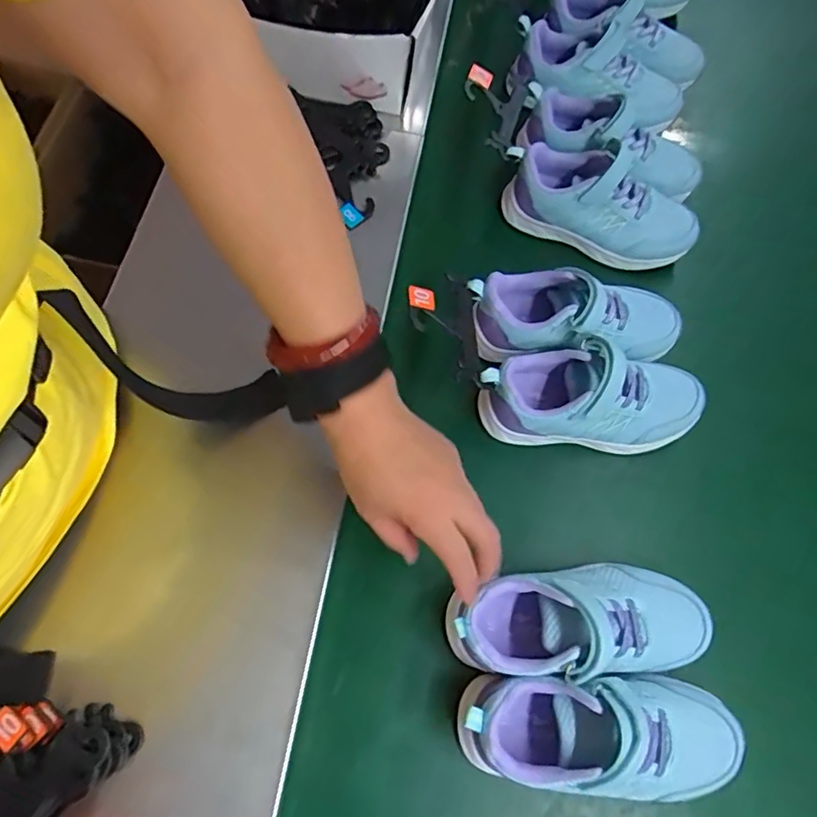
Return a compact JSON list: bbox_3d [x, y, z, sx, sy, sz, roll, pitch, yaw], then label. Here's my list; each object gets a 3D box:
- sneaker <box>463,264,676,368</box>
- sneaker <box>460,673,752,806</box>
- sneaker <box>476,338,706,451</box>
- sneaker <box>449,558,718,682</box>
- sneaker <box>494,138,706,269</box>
[{"bbox_3d":[0.147,-0.082,0.504,0.184,0.070,0.074,-3,69,-4],"label":"sneaker"},{"bbox_3d":[0.129,0.221,0.386,0.181,0.085,0.068,4,69,-1],"label":"sneaker"},{"bbox_3d":[0.154,-0.011,0.472,0.187,0.071,0.075,6,69,0],"label":"sneaker"},{"bbox_3d":[0.127,0.152,0.411,0.189,0.068,0.074,-1,69,-7],"label":"sneaker"},{"bbox_3d":[0.185,-0.200,0.552,0.187,0.067,0.073,22,70,6],"label":"sneaker"}]

